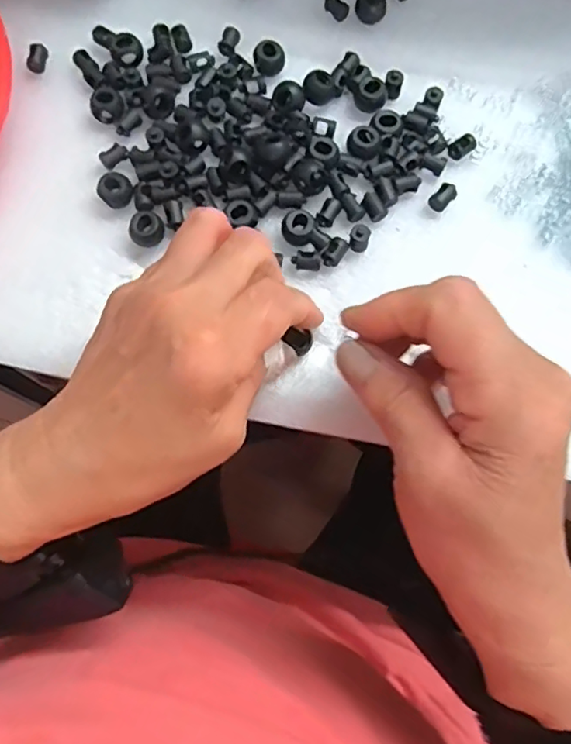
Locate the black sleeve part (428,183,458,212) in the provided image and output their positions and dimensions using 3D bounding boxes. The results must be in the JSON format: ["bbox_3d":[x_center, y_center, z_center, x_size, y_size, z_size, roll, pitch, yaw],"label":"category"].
[{"bbox_3d":[0.082,-0.090,0.296,0.016,0.008,0.009,-42,79,-10],"label":"black sleeve part"}]

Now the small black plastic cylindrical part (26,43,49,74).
[{"bbox_3d":[-0.137,-0.174,0.318,0.008,0.009,0.015,14,76,3],"label":"small black plastic cylindrical part"}]

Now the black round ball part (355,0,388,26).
[{"bbox_3d":[0.049,-0.208,0.325,0.017,0.011,0.014,-3,75,-1],"label":"black round ball part"}]

